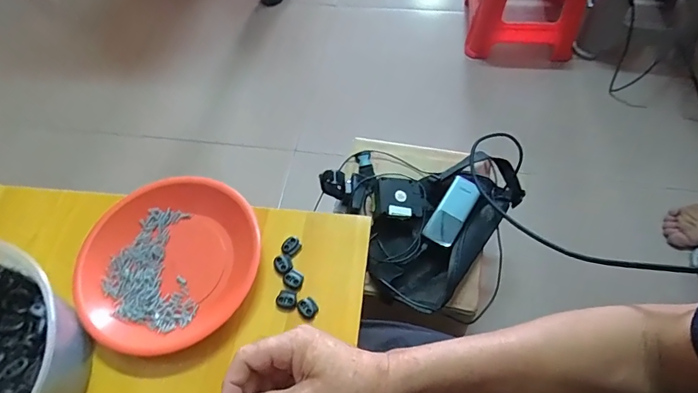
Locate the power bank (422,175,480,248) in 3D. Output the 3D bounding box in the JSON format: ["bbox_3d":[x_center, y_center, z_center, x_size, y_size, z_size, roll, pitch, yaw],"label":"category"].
[{"bbox_3d":[0.176,0.024,0.745,0.054,0.028,0.122,27,79,18],"label":"power bank"}]

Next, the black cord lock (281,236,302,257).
[{"bbox_3d":[-0.064,0.055,0.482,0.018,0.005,0.021,37,69,22],"label":"black cord lock"}]

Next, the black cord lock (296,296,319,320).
[{"bbox_3d":[-0.043,0.113,0.448,0.021,0.006,0.018,38,70,23],"label":"black cord lock"}]

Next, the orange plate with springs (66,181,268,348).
[{"bbox_3d":[-0.189,0.068,0.470,0.182,0.031,0.173,-2,60,3],"label":"orange plate with springs"}]

